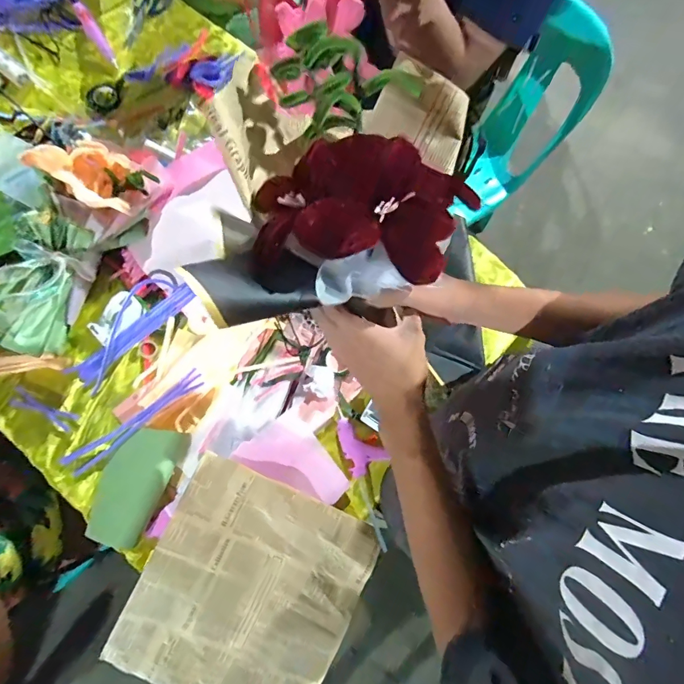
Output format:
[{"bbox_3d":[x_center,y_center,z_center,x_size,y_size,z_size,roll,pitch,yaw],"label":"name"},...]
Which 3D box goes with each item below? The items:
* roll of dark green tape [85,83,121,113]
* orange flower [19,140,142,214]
[{"bbox_3d":[-0.541,-0.549,0.919,0.067,0.016,0.068,0,78,0],"label":"roll of dark green tape"},{"bbox_3d":[-0.455,-0.316,0.757,0.164,0.086,0.126,33,80,7],"label":"orange flower"}]

